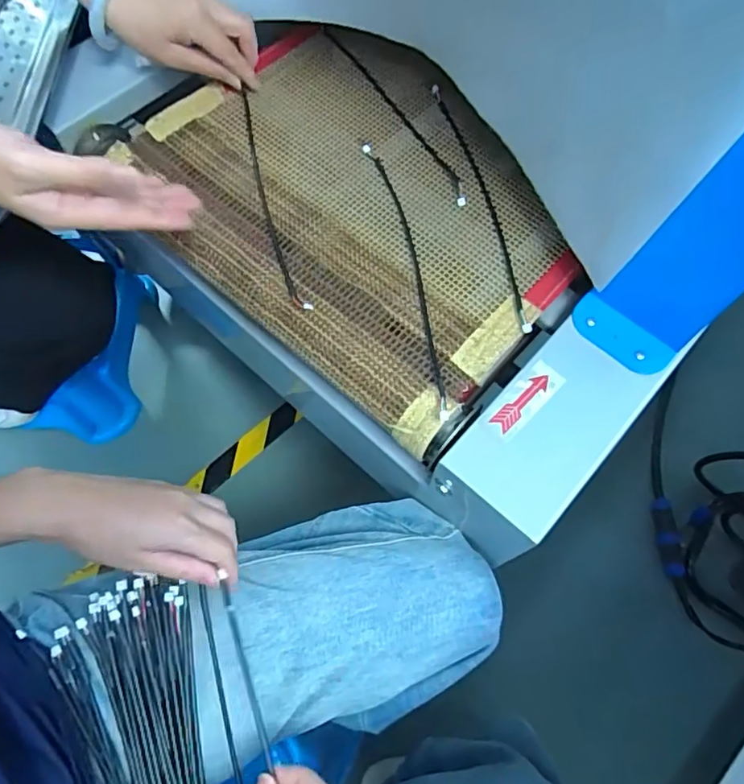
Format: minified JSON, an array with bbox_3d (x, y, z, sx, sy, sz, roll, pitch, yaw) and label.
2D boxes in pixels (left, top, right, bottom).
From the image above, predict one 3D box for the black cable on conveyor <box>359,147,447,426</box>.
[{"bbox_3d":[0.032,-0.104,0.473,0.024,0.016,0.277,-11,68,-6],"label":"black cable on conveyor"}]

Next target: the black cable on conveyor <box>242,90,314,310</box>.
[{"bbox_3d":[-0.091,-0.174,0.499,0.016,0.005,0.248,-15,68,-8],"label":"black cable on conveyor"}]

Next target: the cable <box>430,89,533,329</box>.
[{"bbox_3d":[0.099,-0.173,0.508,0.018,0.011,0.279,-11,68,-7],"label":"cable"}]

